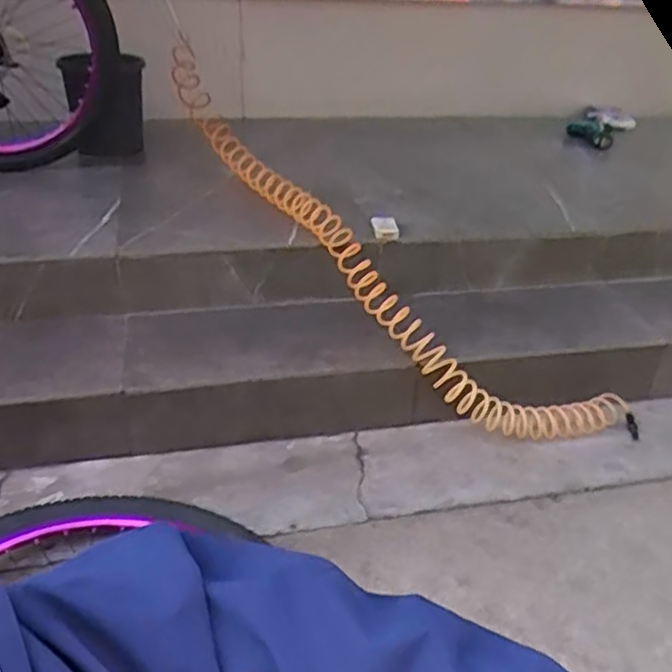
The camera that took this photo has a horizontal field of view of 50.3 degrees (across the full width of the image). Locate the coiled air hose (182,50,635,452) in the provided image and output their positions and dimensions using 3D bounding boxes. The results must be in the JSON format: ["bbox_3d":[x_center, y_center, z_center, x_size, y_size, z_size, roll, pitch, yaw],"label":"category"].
[{"bbox_3d":[0.077,-0.237,1.757,0.377,0.161,1.481,-27,62,-36],"label":"coiled air hose"}]

